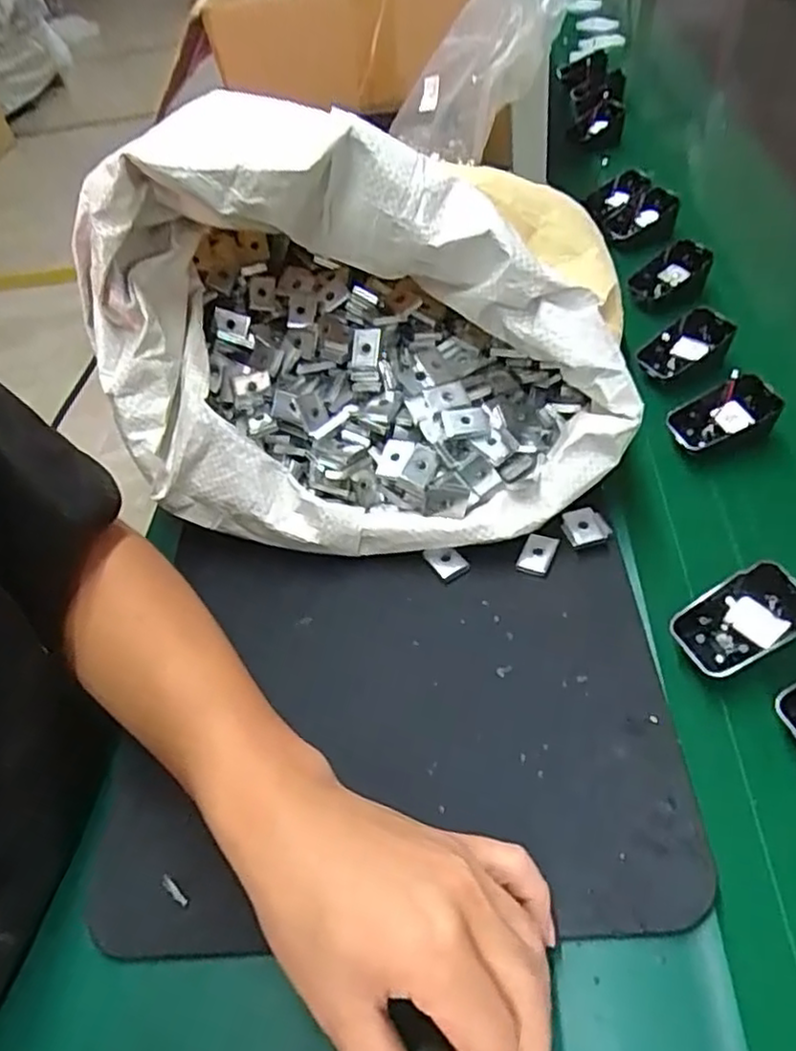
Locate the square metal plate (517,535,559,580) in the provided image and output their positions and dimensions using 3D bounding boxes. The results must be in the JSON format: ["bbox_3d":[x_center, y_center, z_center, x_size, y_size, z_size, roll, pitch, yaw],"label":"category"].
[{"bbox_3d":[0.089,0.019,0.440,0.019,0.004,0.028,23,74,11],"label":"square metal plate"}]

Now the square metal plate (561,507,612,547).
[{"bbox_3d":[0.122,0.000,0.443,0.028,0.007,0.024,-11,60,0],"label":"square metal plate"}]

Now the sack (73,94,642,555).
[{"bbox_3d":[-0.018,-0.125,0.448,0.329,0.208,0.224,4,52,15],"label":"sack"}]

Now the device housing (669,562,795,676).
[{"bbox_3d":[0.191,0.052,0.381,0.070,0.015,0.042,-33,68,12],"label":"device housing"}]

